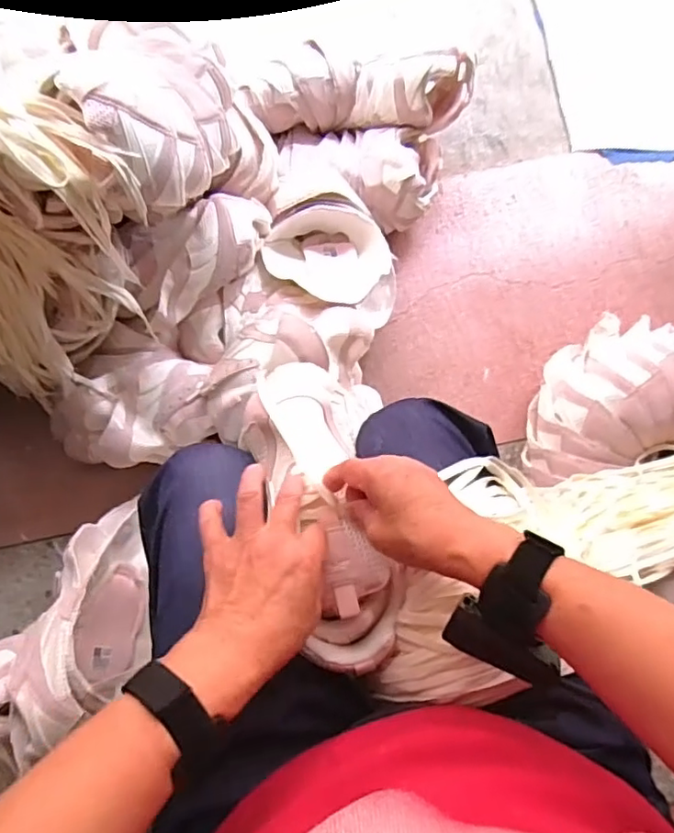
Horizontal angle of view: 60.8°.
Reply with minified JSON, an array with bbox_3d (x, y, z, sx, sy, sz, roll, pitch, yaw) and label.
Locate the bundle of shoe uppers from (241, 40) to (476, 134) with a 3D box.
[{"bbox_3d":[0.037,-0.504,0.878,0.326,0.129,0.103,2,75,2],"label":"bundle of shoe uppers"}]

